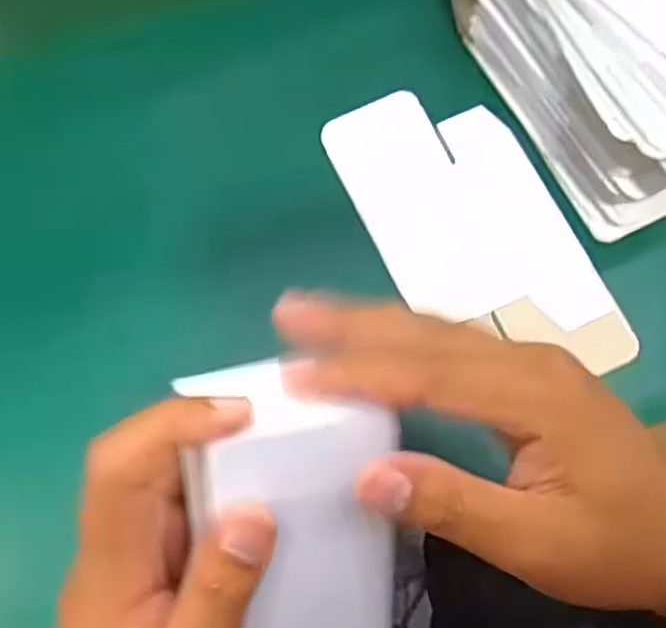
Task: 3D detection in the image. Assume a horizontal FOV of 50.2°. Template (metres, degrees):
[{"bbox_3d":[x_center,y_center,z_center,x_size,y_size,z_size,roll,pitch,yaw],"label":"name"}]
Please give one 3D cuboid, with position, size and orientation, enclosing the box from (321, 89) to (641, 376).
[{"bbox_3d":[0.079,-0.045,0.400,0.101,0.007,0.192,-26,75,-5],"label":"box"}]

